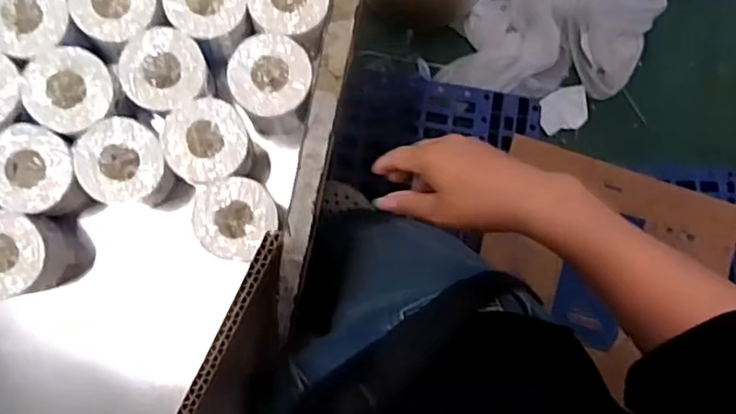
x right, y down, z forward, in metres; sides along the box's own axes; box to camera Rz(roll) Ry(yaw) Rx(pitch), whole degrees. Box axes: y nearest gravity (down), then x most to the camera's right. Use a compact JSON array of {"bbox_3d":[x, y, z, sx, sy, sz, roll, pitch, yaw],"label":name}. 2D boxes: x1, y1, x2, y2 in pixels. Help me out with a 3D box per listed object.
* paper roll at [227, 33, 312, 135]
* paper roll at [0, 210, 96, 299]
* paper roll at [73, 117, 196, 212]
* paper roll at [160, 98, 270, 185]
[{"bbox_3d":[-0.117,-0.148,0.792,0.090,0.103,0.095,5,85,-5],"label":"paper roll"},{"bbox_3d":[-0.399,0.055,0.765,0.107,0.126,0.095,-7,86,-8],"label":"paper roll"},{"bbox_3d":[-0.281,-0.049,0.780,0.100,0.114,0.104,3,85,-7],"label":"paper roll"},{"bbox_3d":[-0.184,-0.073,0.781,0.108,0.100,0.095,-9,86,-8],"label":"paper roll"}]

